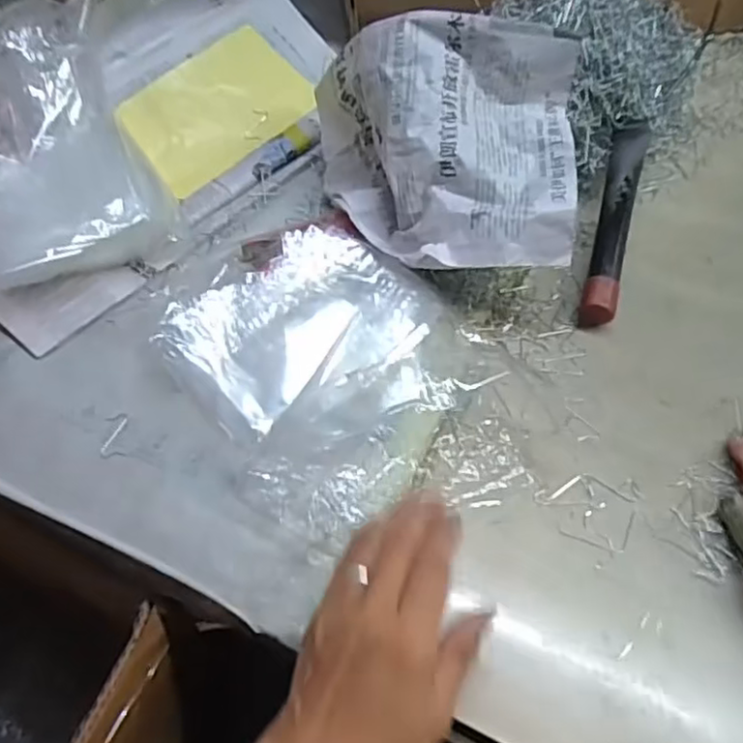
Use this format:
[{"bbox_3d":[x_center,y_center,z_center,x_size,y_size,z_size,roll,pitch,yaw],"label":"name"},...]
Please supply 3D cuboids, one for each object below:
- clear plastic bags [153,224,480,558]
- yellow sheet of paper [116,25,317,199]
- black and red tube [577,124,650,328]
[{"bbox_3d":[-0.035,-0.017,0.481,0.191,0.026,0.238,-29,55,-20],"label":"clear plastic bags"},{"bbox_3d":[-0.147,-0.251,0.635,0.117,0.010,0.177,44,70,8],"label":"yellow sheet of paper"},{"bbox_3d":[0.194,-0.120,0.531,0.026,0.021,0.187,14,65,12],"label":"black and red tube"}]

